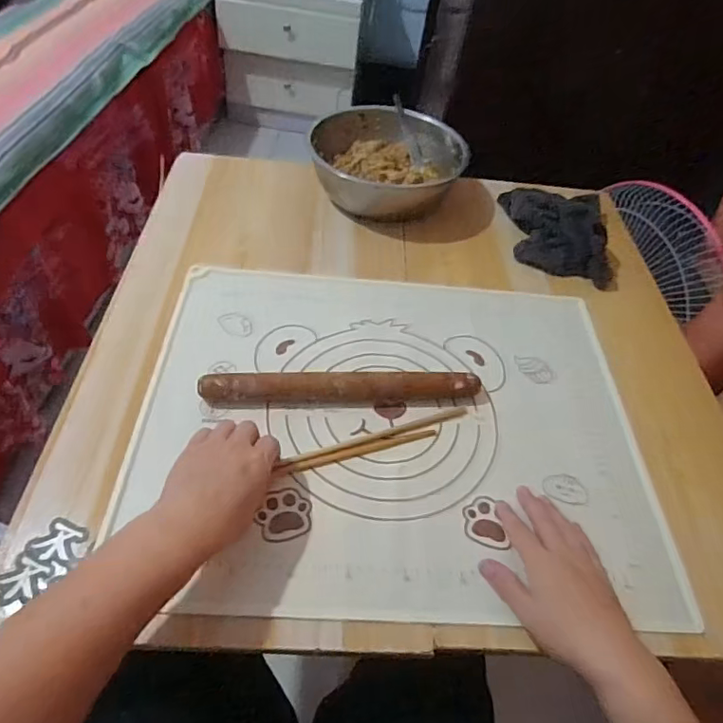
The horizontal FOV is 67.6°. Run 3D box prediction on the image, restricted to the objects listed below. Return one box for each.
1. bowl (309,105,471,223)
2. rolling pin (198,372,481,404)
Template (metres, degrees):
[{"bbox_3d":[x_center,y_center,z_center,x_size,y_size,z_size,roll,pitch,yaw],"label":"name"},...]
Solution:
[{"bbox_3d":[0.032,-0.301,0.803,0.205,0.082,0.214,5,50,-5],"label":"bowl"},{"bbox_3d":[-0.017,0.029,0.548,0.277,0.036,0.025,1,51,-9],"label":"rolling pin"}]

